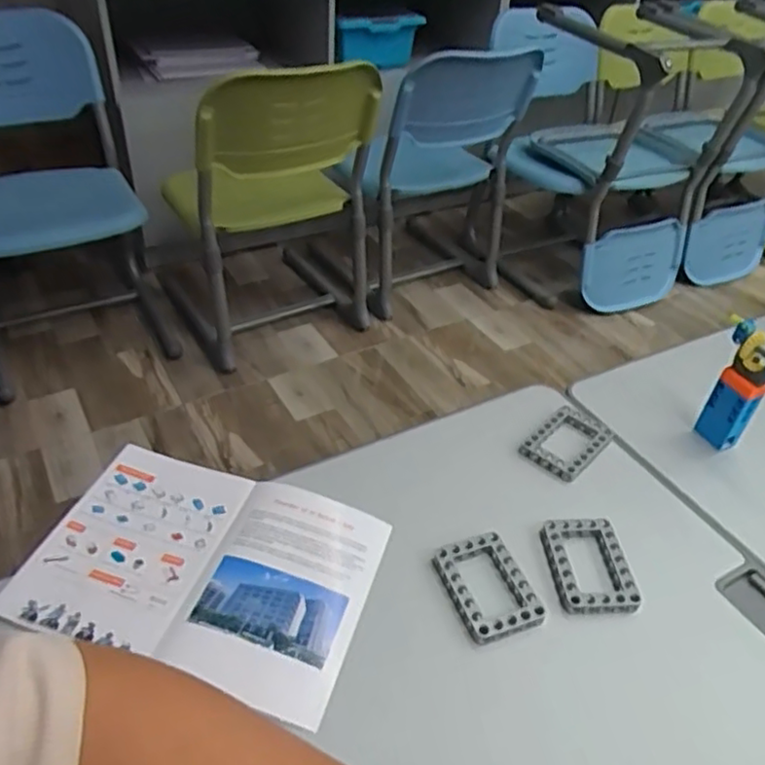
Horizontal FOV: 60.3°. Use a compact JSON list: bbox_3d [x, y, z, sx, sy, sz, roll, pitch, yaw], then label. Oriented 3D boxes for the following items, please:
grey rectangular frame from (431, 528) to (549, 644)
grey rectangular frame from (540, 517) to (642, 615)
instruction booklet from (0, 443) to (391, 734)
[{"bbox_3d":[0.071,0.136,0.441,0.053,0.010,0.073,-12,42,-19],"label":"grey rectangular frame"},{"bbox_3d":[0.145,0.126,0.458,0.054,0.011,0.072,-1,40,-7],"label":"grey rectangular frame"},{"bbox_3d":[-0.119,0.122,0.445,0.217,0.012,0.149,13,43,12],"label":"instruction booklet"}]

